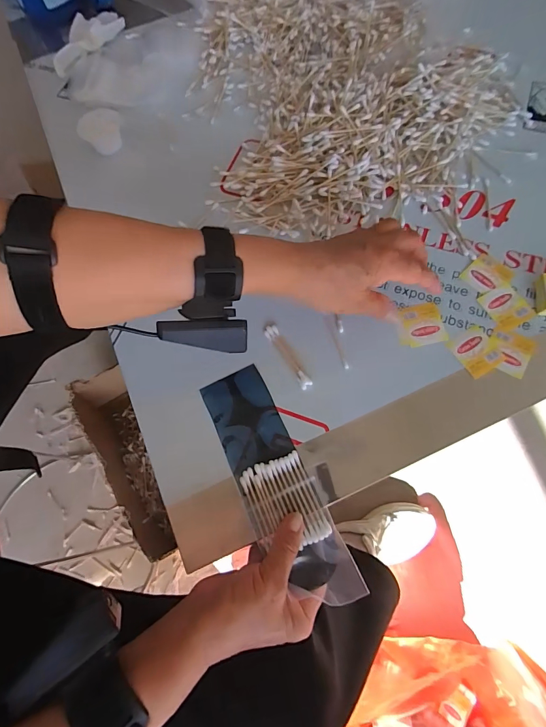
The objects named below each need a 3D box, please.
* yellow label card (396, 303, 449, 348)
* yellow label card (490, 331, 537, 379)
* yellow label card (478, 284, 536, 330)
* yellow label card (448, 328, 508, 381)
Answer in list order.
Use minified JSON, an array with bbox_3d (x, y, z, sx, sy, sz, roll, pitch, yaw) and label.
[{"bbox_3d":[0.147,-0.038,0.369,0.047,0.004,0.042,-10,70,0],"label":"yellow label card"},{"bbox_3d":[0.229,-0.011,0.356,0.038,0.004,0.043,31,74,13],"label":"yellow label card"},{"bbox_3d":[0.236,-0.057,0.374,0.040,0.004,0.042,-24,70,-6],"label":"yellow label card"},{"bbox_3d":[0.198,-0.012,0.359,0.039,0.004,0.042,-29,71,-7],"label":"yellow label card"}]

